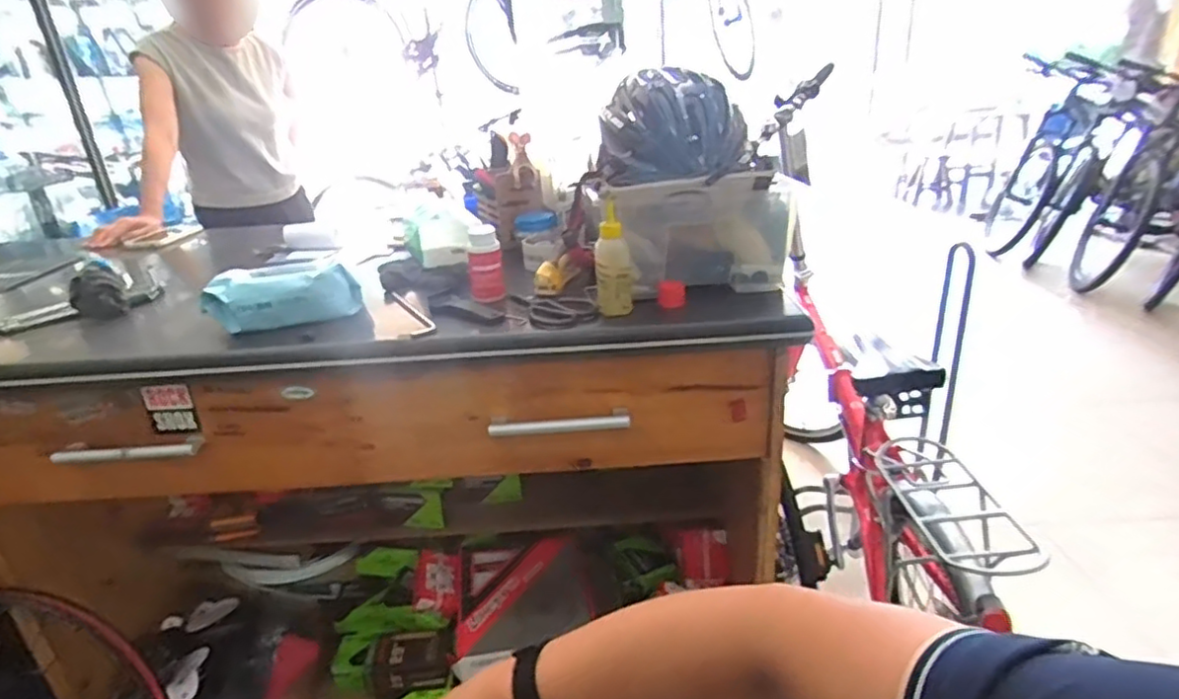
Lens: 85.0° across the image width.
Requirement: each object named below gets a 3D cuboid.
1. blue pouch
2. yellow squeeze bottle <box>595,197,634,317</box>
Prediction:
[{"bbox_3d":[-0.399,-0.073,0.844,0.177,0.072,0.068,-13,24,-21],"label":"blue pouch"},{"bbox_3d":[0.029,-0.112,0.797,0.042,0.135,0.035,-2,23,4],"label":"yellow squeeze bottle"}]

